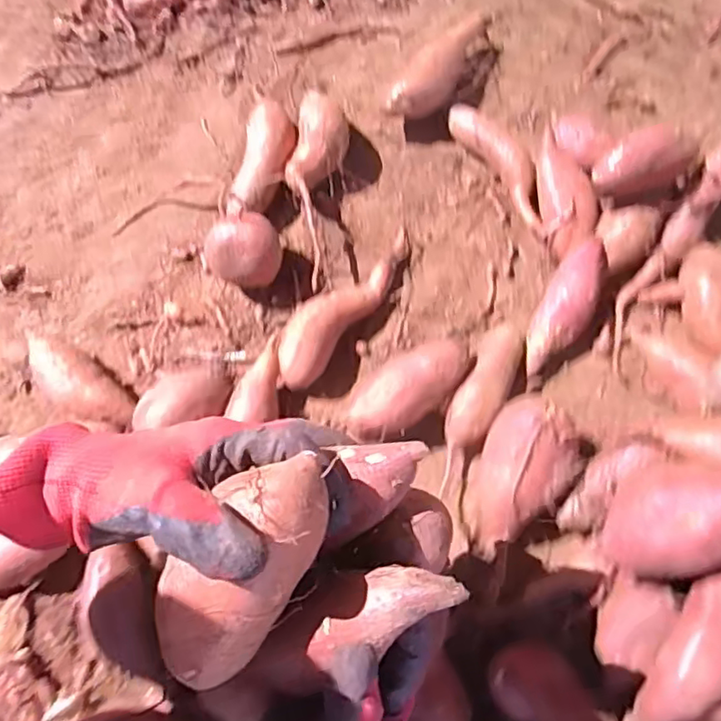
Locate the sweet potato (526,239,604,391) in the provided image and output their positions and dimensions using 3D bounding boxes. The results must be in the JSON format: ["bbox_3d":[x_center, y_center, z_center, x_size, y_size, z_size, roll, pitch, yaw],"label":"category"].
[{"bbox_3d":[0.193,-0.046,0.586,0.048,0.041,0.153,31,76,9],"label":"sweet potato"}]

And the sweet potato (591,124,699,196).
[{"bbox_3d":[0.273,-0.191,0.582,0.113,0.058,0.047,-15,73,-4],"label":"sweet potato"}]

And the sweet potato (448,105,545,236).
[{"bbox_3d":[0.155,-0.203,0.634,0.050,0.038,0.161,-32,76,-9],"label":"sweet potato"}]

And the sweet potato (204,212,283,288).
[{"bbox_3d":[-0.108,-0.099,0.588,0.064,0.063,0.060,0,72,1],"label":"sweet potato"}]

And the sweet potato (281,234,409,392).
[{"bbox_3d":[-0.017,-0.056,0.590,0.058,0.040,0.191,37,77,10],"label":"sweet potato"}]

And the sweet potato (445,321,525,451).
[{"bbox_3d":[0.115,0.024,0.565,0.047,0.044,0.126,24,75,7],"label":"sweet potato"}]

